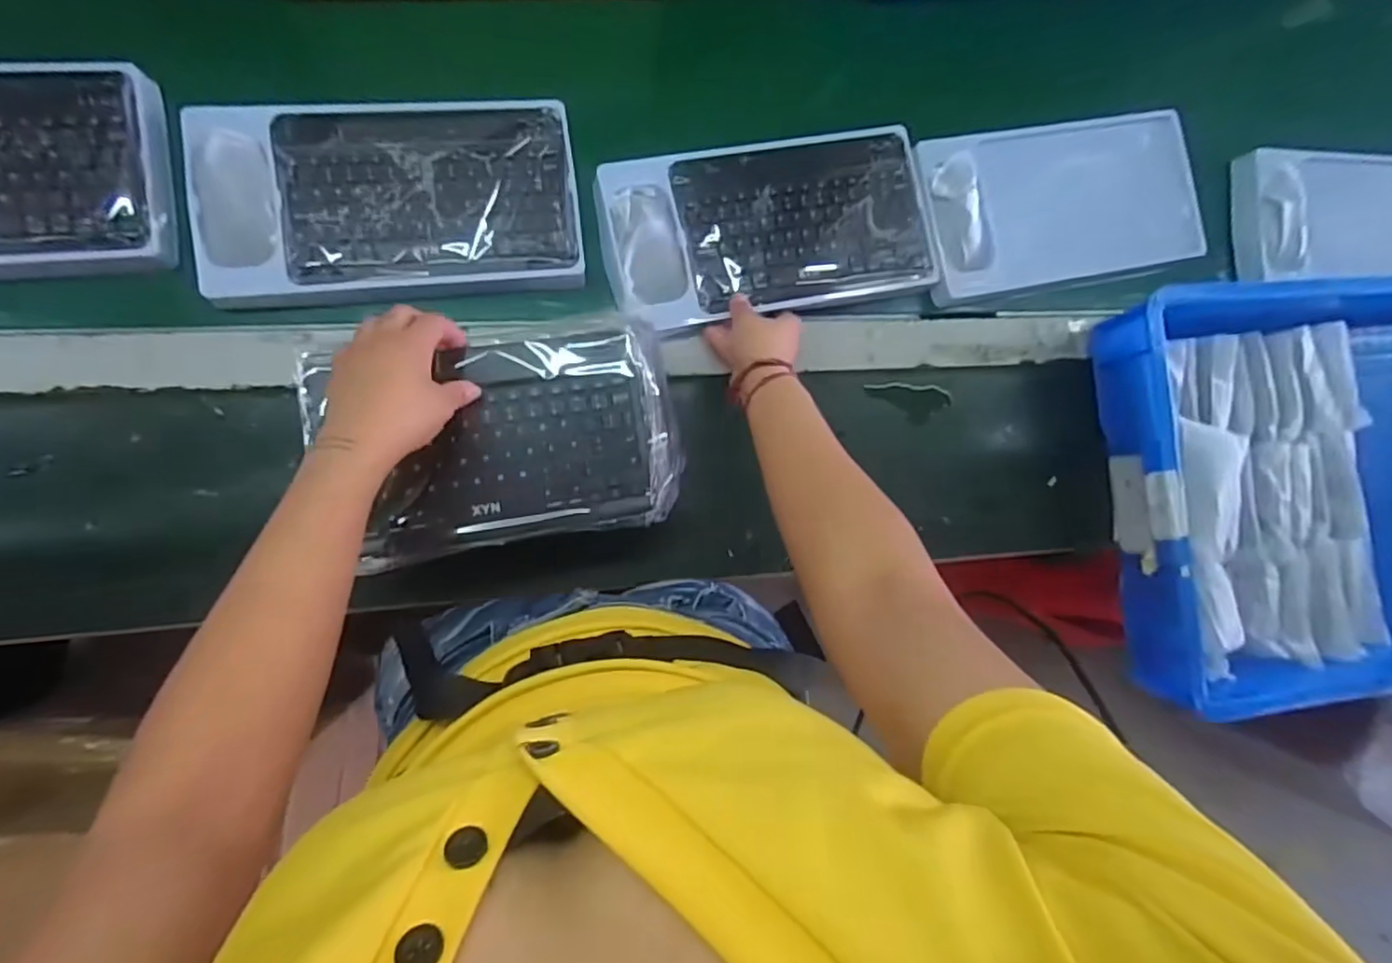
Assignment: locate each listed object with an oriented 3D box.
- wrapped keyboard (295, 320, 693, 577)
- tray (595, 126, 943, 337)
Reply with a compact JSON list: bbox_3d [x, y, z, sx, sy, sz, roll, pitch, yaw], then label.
[{"bbox_3d":[-0.151,-0.034,0.522,0.272,0.029,0.168,-10,90,-9],"label":"wrapped keyboard"},{"bbox_3d":[0.076,-0.249,0.643,0.323,0.021,0.165,-12,90,-12],"label":"tray"}]

